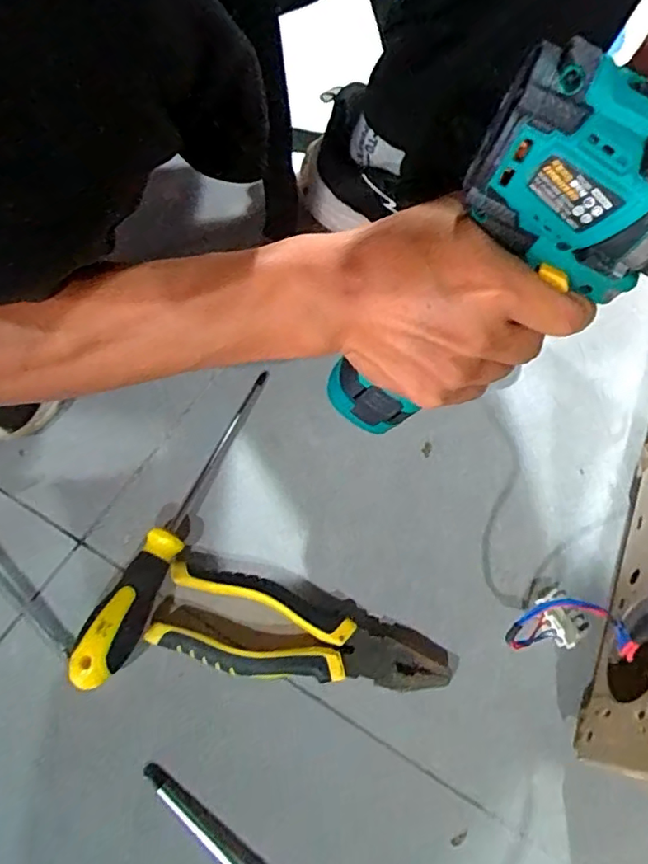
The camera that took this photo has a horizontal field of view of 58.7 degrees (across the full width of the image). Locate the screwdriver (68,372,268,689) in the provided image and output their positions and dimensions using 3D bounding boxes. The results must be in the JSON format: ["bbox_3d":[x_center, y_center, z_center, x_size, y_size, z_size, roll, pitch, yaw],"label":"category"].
[{"bbox_3d":[-0.100,0.054,0.408,0.029,0.026,0.256,21,56,9],"label":"screwdriver"}]

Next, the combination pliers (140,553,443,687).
[{"bbox_3d":[-0.015,0.134,0.374,0.185,0.024,0.060,16,64,4],"label":"combination pliers"}]

